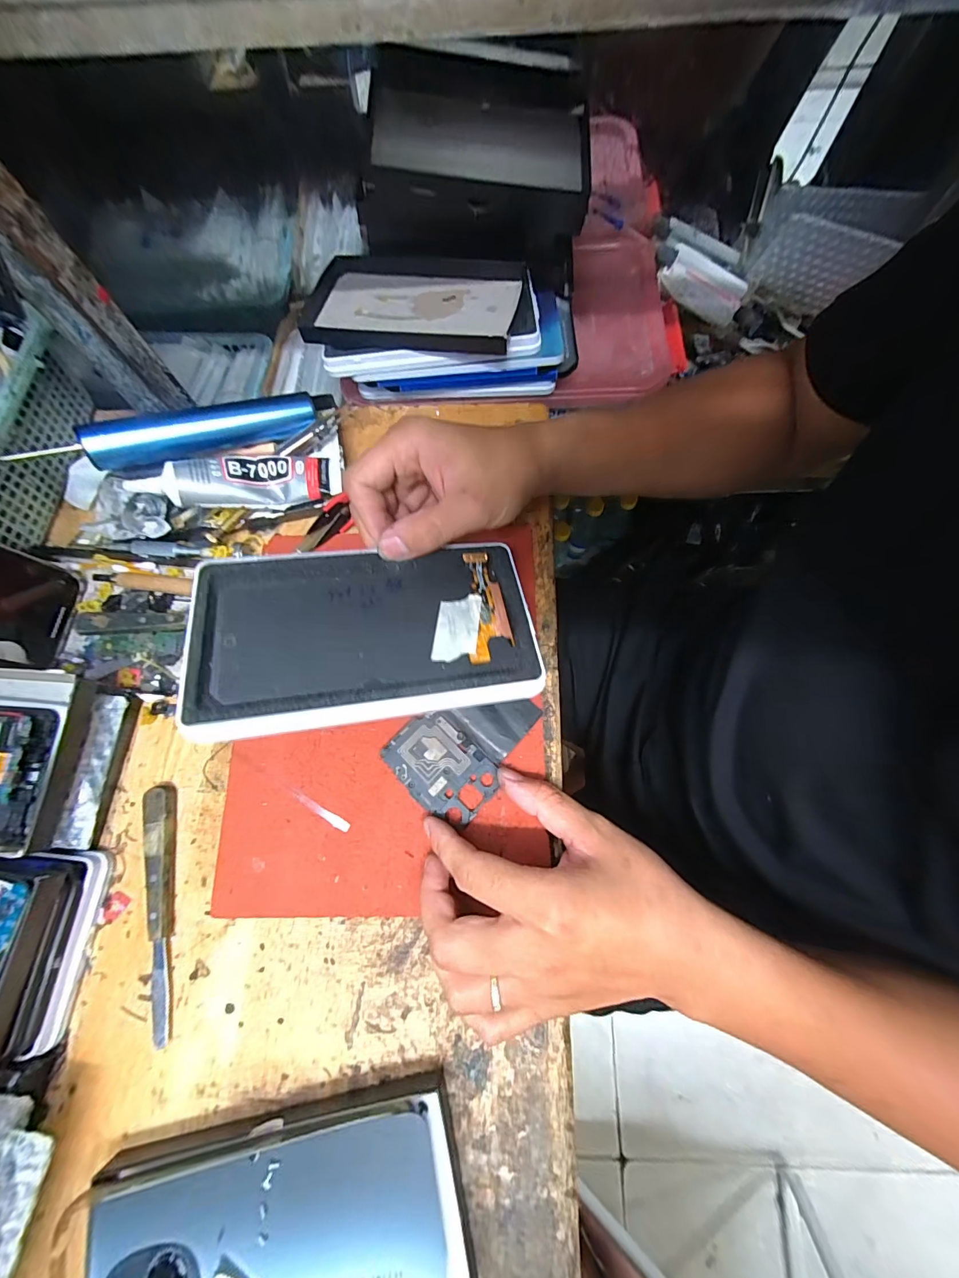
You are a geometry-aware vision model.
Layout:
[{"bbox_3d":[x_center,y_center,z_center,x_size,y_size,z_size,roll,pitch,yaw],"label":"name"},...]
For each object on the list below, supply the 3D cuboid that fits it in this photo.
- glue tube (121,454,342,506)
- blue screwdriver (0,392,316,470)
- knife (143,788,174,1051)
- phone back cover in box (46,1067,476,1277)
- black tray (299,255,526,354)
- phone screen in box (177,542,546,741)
[{"bbox_3d":[-0.171,-0.118,0.315,0.134,0.020,0.044,-11,69,-19],"label":"glue tube"},{"bbox_3d":[-0.216,-0.152,0.316,0.187,0.023,0.020,-22,70,-19],"label":"blue screwdriver"},{"bbox_3d":[-0.189,0.157,0.256,0.016,0.013,0.134,-13,73,-2],"label":"knife"},{"bbox_3d":[-0.098,0.291,0.202,0.182,0.023,0.100,-12,73,-2],"label":"phone back cover in box"},{"bbox_3d":[-0.056,-0.286,0.369,0.170,0.018,0.102,9,68,7],"label":"black tray"},{"bbox_3d":[-0.059,-0.006,0.238,0.176,0.009,0.100,-6,63,-12],"label":"phone screen in box"}]

